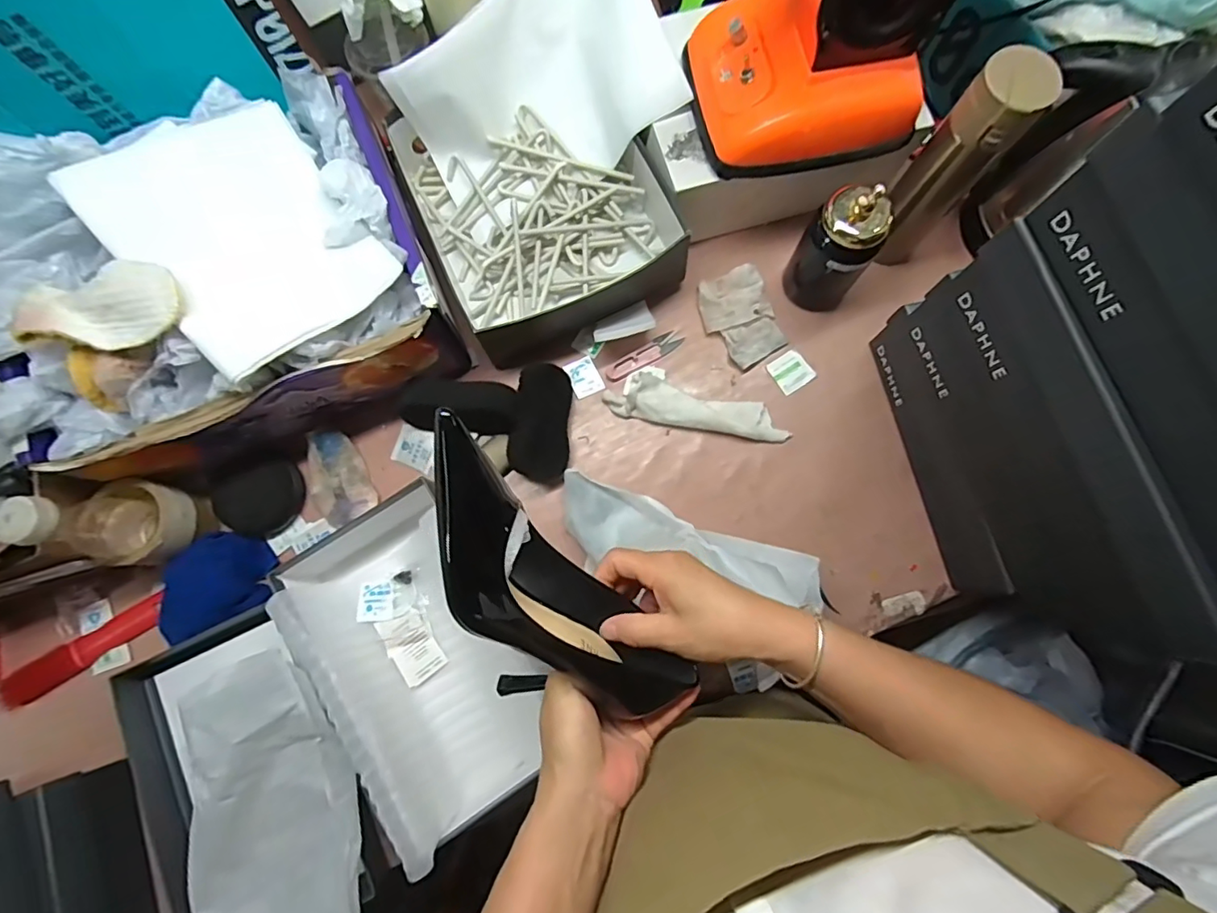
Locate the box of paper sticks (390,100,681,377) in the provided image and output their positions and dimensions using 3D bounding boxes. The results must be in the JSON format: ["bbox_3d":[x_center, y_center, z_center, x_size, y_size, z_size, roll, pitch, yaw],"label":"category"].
[{"bbox_3d":[-0.082,-0.300,0.656,0.266,0.085,0.307,-24,79,-4],"label":"box of paper sticks"}]

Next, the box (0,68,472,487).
[{"bbox_3d":[-0.415,-0.176,0.558,0.440,0.179,0.306,-21,79,-3],"label":"box"}]

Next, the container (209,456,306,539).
[{"bbox_3d":[-0.393,0.047,0.616,0.092,0.026,0.083,-18,79,-3],"label":"container"}]

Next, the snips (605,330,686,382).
[{"bbox_3d":[0.044,-0.121,0.662,0.103,0.009,0.025,-31,80,-5],"label":"snips"}]

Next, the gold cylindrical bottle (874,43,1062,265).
[{"bbox_3d":[0.337,-0.288,0.558,0.060,0.232,0.063,-15,79,-2],"label":"gold cylindrical bottle"}]

